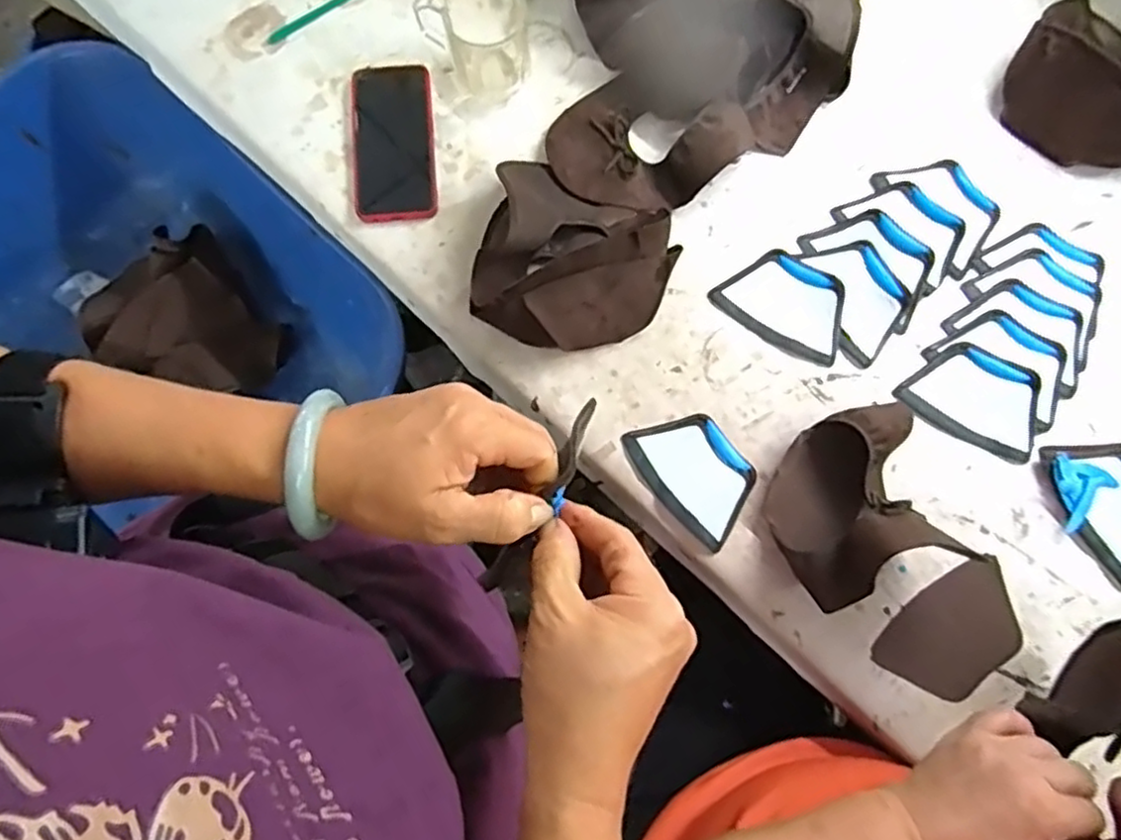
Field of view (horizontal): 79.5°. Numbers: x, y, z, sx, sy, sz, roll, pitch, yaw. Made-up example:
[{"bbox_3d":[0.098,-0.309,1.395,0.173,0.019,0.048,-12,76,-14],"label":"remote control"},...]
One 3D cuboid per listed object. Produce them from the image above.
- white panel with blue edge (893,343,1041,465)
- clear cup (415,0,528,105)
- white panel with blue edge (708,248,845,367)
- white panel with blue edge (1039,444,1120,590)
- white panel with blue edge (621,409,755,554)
[{"bbox_3d":[0.370,-0.020,0.595,0.115,0.015,0.079,33,81,7],"label":"white panel with blue edge"},{"bbox_3d":[-0.073,-0.362,0.636,0.090,0.071,0.089,-28,80,-4],"label":"clear cup"},{"bbox_3d":[0.208,-0.107,0.612,0.117,0.015,0.074,36,82,7],"label":"white panel with blue edge"},{"bbox_3d":[0.469,0.067,0.573,0.088,0.007,0.119,-39,81,-6],"label":"white panel with blue edge"},{"bbox_3d":[0.118,0.044,0.583,0.078,0.010,0.117,-38,81,-6],"label":"white panel with blue edge"}]

